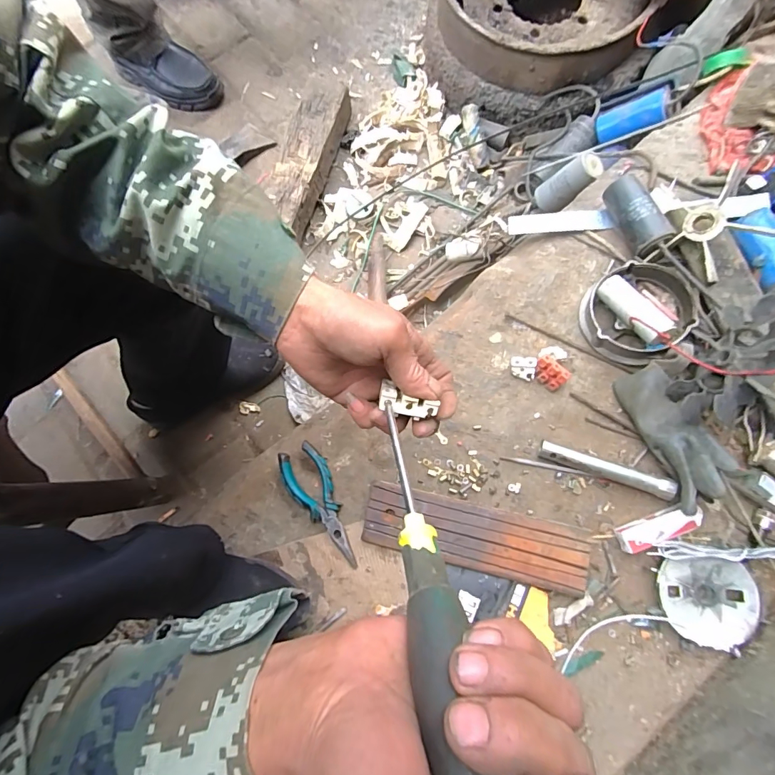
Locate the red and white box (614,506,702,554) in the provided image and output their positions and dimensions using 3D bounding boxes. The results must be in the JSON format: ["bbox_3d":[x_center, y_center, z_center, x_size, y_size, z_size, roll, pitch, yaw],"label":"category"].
[{"bbox_3d":[0.316,0.164,0.494,0.097,0.026,0.029,-20,77,-3],"label":"red and white box"}]

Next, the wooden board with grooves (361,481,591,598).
[{"bbox_3d":[0.102,0.179,0.506,0.258,0.028,0.074,12,77,5],"label":"wooden board with grooves"}]

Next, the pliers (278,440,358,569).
[{"bbox_3d":[-0.085,0.150,0.528,0.055,0.026,0.158,-23,77,-4],"label":"pliers"}]

